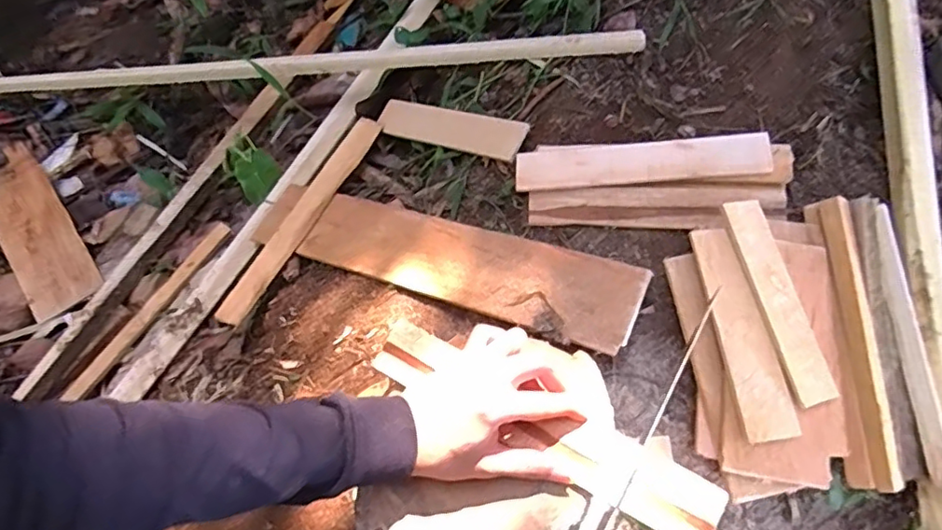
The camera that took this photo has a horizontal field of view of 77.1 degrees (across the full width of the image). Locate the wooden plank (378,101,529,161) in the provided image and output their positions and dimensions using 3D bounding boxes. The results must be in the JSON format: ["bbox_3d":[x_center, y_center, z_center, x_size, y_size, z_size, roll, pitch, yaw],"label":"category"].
[{"bbox_3d":[-0.033,-0.192,0.824,0.258,0.011,0.055,21,78,37],"label":"wooden plank"}]

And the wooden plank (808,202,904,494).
[{"bbox_3d":[0.397,0.076,0.617,0.042,0.031,0.296,-2,78,1],"label":"wooden plank"}]

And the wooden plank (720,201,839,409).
[{"bbox_3d":[0.311,0.033,0.596,0.043,0.007,0.211,-12,75,-12],"label":"wooden plank"}]

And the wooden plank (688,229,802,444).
[{"bbox_3d":[0.266,0.064,0.586,0.058,0.012,0.211,-11,72,-9],"label":"wooden plank"}]

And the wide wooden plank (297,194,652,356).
[{"bbox_3d":[-0.018,-0.005,0.705,0.437,0.022,0.112,16,64,29],"label":"wide wooden plank"}]

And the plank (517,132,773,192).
[{"bbox_3d":[0.195,-0.118,0.686,0.281,0.007,0.049,-3,82,9],"label":"plank"}]

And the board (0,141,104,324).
[{"bbox_3d":[-0.695,-0.056,0.938,0.105,0.019,0.334,-36,67,-15],"label":"board"}]

